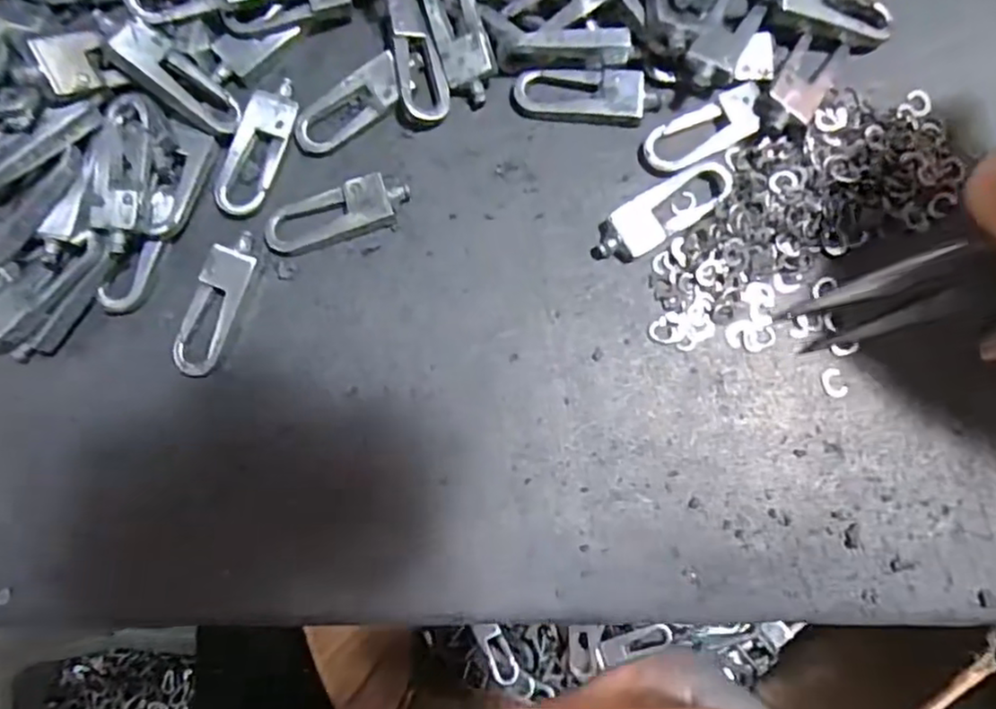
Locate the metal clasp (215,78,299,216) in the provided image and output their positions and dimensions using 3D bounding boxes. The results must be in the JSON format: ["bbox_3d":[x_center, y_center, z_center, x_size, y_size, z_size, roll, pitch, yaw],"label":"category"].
[{"bbox_3d":[-0.072,-0.063,0.196,0.016,0.004,0.043,19,84,4],"label":"metal clasp"}]

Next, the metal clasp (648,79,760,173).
[{"bbox_3d":[0.061,-0.067,0.192,0.036,0.004,0.015,-24,83,-1],"label":"metal clasp"}]

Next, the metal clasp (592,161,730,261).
[{"bbox_3d":[0.048,-0.042,0.191,0.045,0.005,0.015,-31,83,-2],"label":"metal clasp"}]

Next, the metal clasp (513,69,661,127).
[{"bbox_3d":[0.027,-0.077,0.196,0.042,0.006,0.017,2,83,3],"label":"metal clasp"}]

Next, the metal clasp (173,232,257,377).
[{"bbox_3d":[-0.083,-0.016,0.191,0.015,0.004,0.044,18,84,4],"label":"metal clasp"}]

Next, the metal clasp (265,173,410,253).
[{"bbox_3d":[-0.048,-0.042,0.193,0.043,0.006,0.015,-15,83,0],"label":"metal clasp"}]

